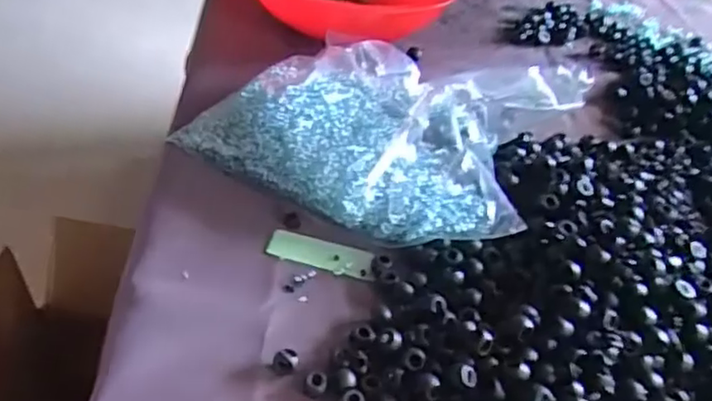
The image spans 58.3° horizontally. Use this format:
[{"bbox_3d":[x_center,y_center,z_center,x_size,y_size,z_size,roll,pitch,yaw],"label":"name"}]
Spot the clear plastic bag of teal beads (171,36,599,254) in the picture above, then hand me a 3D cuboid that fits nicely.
[{"bbox_3d":[0.024,-0.076,0.517,0.270,0.083,0.204,23,44,15],"label":"clear plastic bag of teal beads"}]

